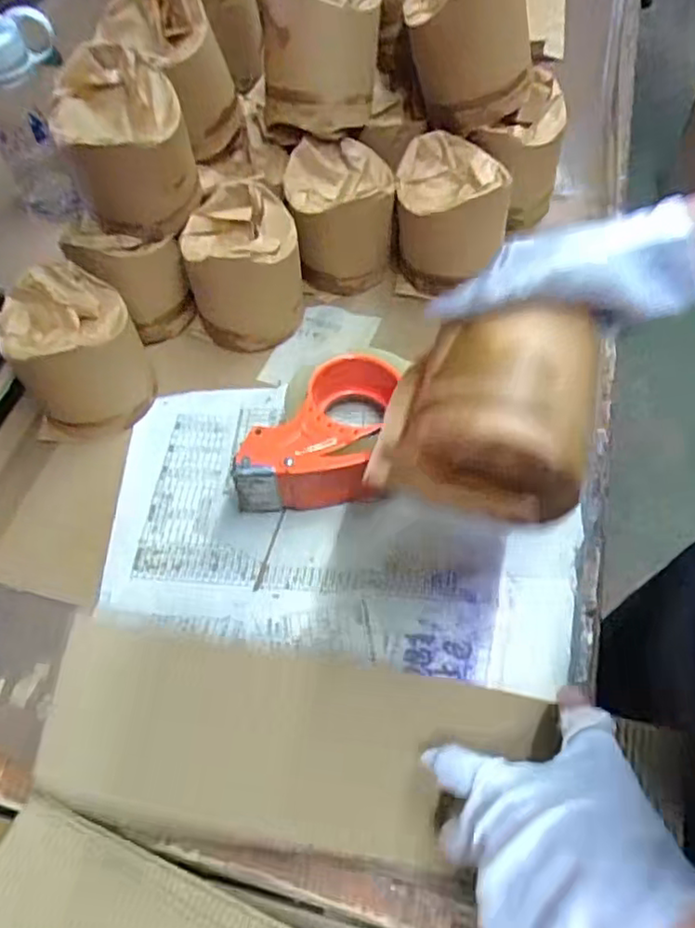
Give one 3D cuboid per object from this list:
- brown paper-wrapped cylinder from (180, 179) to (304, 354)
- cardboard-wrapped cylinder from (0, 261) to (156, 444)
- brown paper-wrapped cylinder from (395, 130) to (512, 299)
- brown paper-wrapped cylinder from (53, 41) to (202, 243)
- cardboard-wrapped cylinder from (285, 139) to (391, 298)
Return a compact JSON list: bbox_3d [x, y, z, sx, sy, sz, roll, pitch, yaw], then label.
[{"bbox_3d":[-0.096,-0.185,0.607,0.100,0.107,0.105,-8,59,-1],"label":"brown paper-wrapped cylinder"},{"bbox_3d":[-0.234,-0.093,0.553,0.113,0.105,0.101,-31,62,-13],"label":"cardboard-wrapped cylinder"},{"bbox_3d":[0.097,-0.240,0.624,0.098,0.113,0.098,-1,59,4],"label":"brown paper-wrapped cylinder"},{"bbox_3d":[-0.182,-0.264,0.544,0.095,0.116,0.103,-16,61,-6],"label":"brown paper-wrapped cylinder"},{"bbox_3d":[-0.005,-0.244,0.635,0.094,0.112,0.101,-6,59,1],"label":"cardboard-wrapped cylinder"}]

